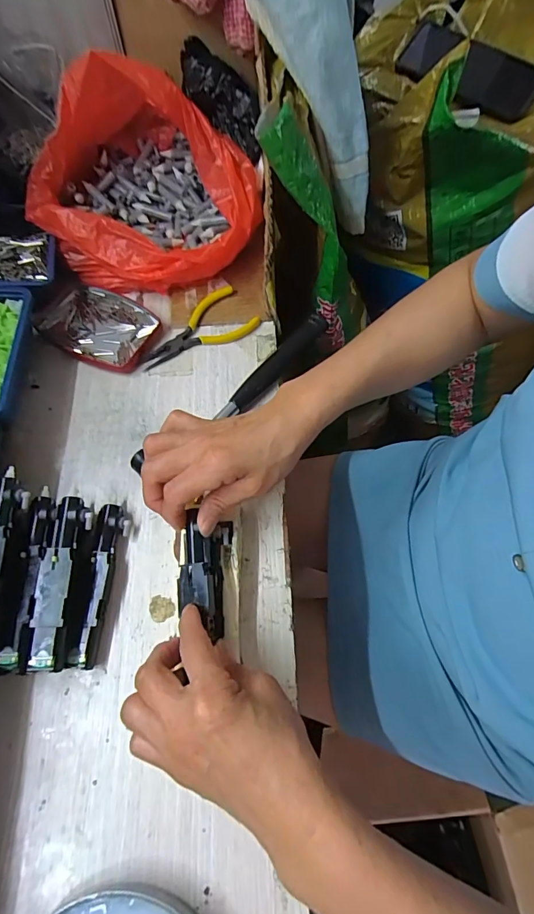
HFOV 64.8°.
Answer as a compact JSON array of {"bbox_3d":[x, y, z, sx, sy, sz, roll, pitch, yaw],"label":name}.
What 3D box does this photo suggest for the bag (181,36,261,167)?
[{"bbox_3d":[-0.044,-0.405,0.475,0.056,0.043,0.138,-41,92,-16],"label":"bag"}]

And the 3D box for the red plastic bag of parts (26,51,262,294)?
[{"bbox_3d":[-0.125,-0.295,0.441,0.226,0.132,0.210,10,66,6],"label":"red plastic bag of parts"}]

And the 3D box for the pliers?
[{"bbox_3d":[-0.073,-0.131,0.429,0.120,0.012,0.058,-26,67,-10],"label":"pliers"}]

